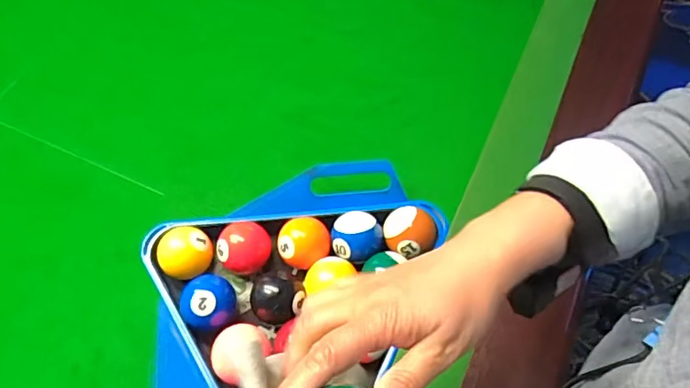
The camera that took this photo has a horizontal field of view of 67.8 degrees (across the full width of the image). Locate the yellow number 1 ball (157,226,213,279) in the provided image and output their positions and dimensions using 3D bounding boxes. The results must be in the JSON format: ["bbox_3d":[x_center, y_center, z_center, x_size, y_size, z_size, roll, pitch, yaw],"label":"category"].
[{"bbox_3d":[-0.171,0.066,0.552,0.051,0.055,0.053,-1,60,1],"label":"yellow number 1 ball"}]

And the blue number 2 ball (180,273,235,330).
[{"bbox_3d":[-0.137,0.112,0.519,0.052,0.054,0.054,-1,60,1],"label":"blue number 2 ball"}]

